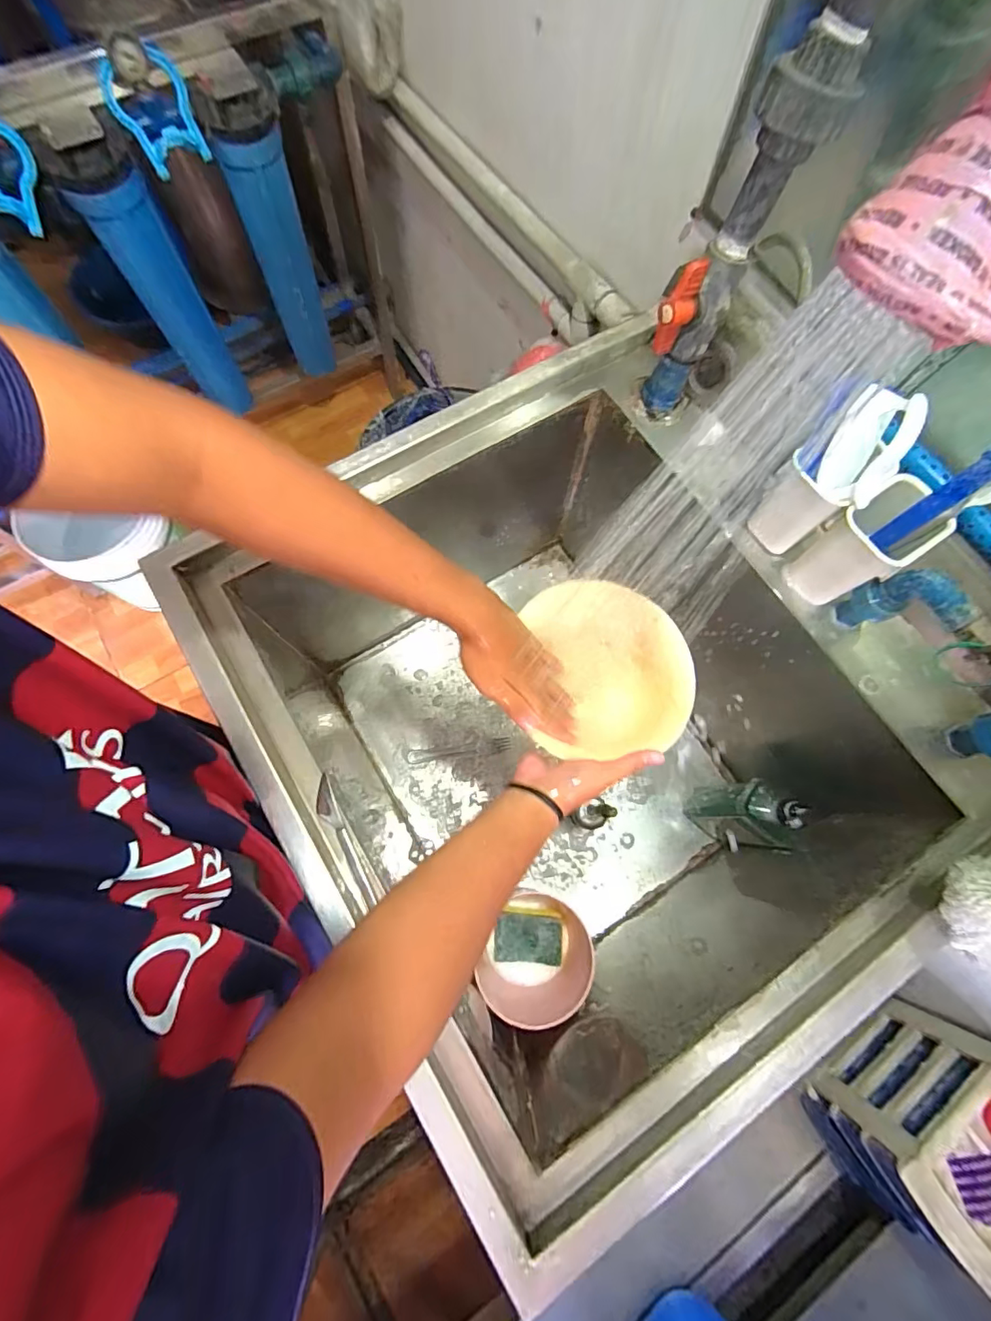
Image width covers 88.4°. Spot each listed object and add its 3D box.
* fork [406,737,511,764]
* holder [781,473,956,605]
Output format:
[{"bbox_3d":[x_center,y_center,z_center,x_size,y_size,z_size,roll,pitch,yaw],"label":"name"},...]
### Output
[{"bbox_3d":[-0.063,0.154,0.874,0.175,0.009,0.026,-6,74,-3],"label":"fork"},{"bbox_3d":[0.368,-0.111,0.517,0.081,0.114,0.073,-31,77,-10],"label":"holder"}]

